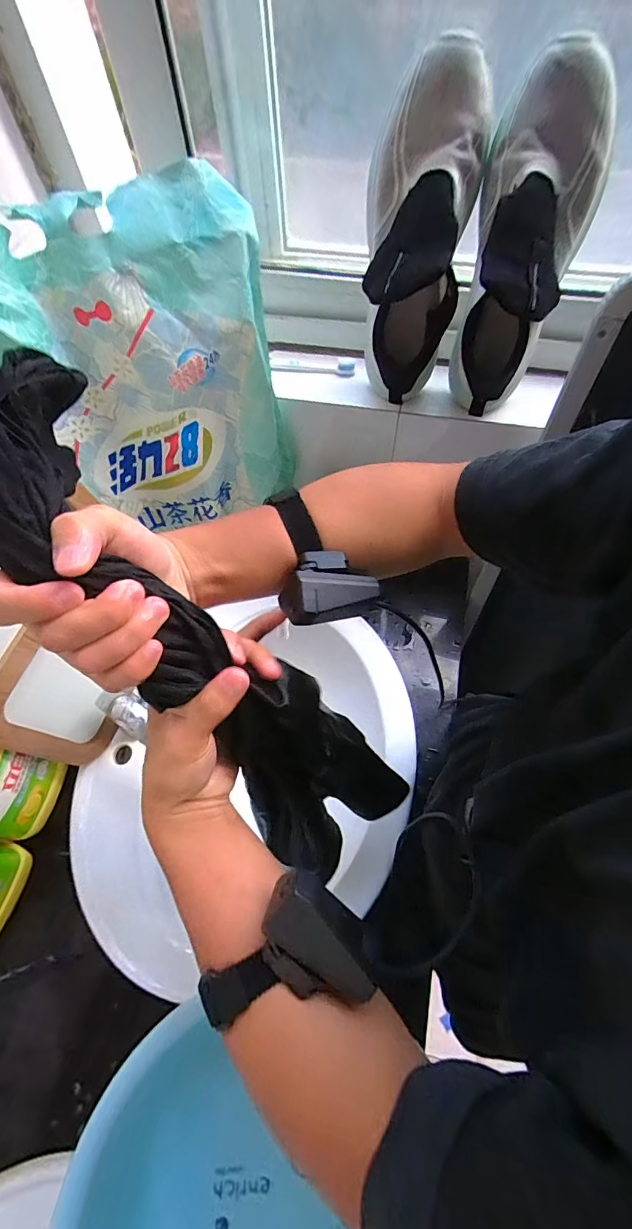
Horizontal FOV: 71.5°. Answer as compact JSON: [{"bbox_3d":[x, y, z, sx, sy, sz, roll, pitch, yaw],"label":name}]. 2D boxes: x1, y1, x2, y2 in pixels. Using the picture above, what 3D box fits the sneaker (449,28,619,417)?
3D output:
[{"bbox_3d":[0.200,-0.344,0.425,0.100,0.265,0.097,15,34,10],"label":"sneaker"}]

